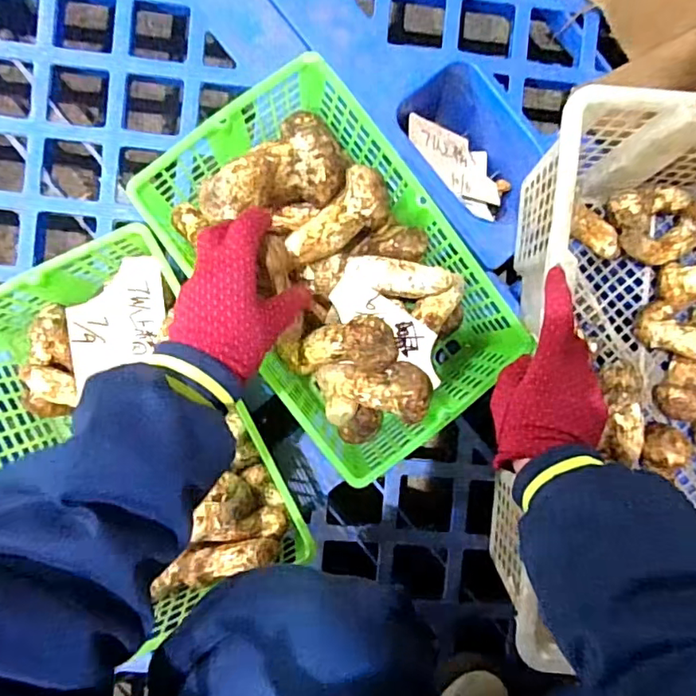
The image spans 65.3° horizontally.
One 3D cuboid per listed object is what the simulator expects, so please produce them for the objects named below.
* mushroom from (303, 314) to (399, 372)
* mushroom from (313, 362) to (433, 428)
[{"bbox_3d":[0.000,-0.002,0.504,0.094,0.051,0.049,-8,93,28],"label":"mushroom"},{"bbox_3d":[0.028,0.043,0.507,0.108,0.043,0.057,-2,92,21],"label":"mushroom"}]

